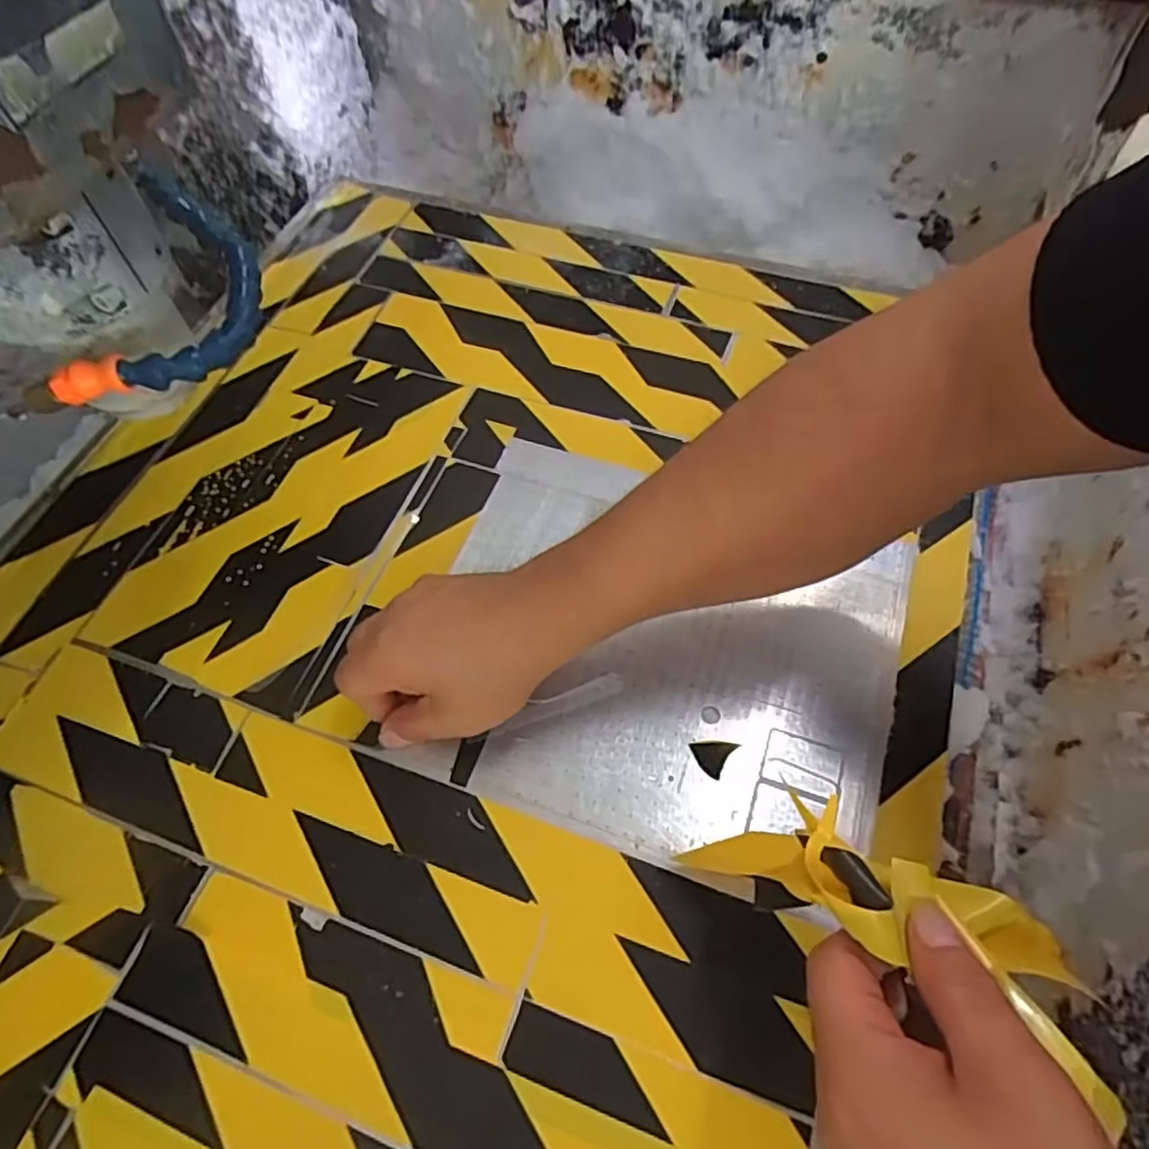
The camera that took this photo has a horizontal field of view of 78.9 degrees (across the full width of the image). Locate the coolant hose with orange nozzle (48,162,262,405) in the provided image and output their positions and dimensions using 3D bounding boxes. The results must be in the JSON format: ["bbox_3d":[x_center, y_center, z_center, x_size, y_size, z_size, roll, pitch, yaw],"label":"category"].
[{"bbox_3d":[-0.190,-0.142,0.339,0.072,0.020,0.153,-3,60,1],"label":"coolant hose with orange nozzle"}]

